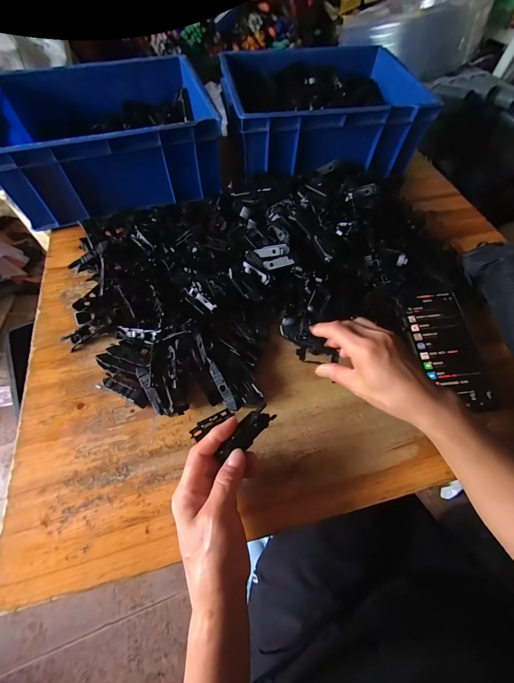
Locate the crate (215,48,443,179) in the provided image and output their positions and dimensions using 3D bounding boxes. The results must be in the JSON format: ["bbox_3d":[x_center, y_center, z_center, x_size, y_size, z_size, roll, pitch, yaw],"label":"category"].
[{"bbox_3d":[0.113,-0.446,0.542,0.330,0.102,0.271,-8,61,-6],"label":"crate"}]

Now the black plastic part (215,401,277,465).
[{"bbox_3d":[-0.010,0.085,0.266,0.061,0.009,0.022,-45,99,-16],"label":"black plastic part"}]

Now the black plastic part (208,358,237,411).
[{"bbox_3d":[-0.041,0.049,0.323,0.012,0.004,0.064,-26,84,-15],"label":"black plastic part"}]

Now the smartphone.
[{"bbox_3d":[0.240,0.008,0.360,0.077,0.008,0.155,-9,66,-2],"label":"smartphone"}]

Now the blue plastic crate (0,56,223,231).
[{"bbox_3d":[-0.254,-0.360,0.496,0.330,0.113,0.269,-16,62,-10],"label":"blue plastic crate"}]

